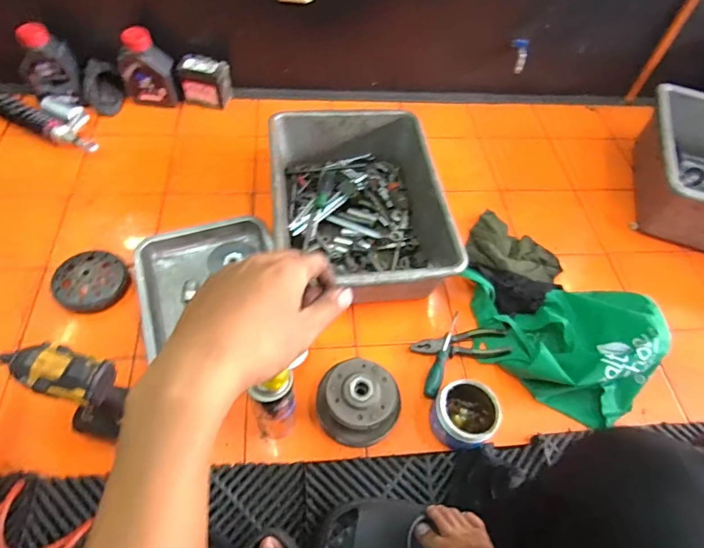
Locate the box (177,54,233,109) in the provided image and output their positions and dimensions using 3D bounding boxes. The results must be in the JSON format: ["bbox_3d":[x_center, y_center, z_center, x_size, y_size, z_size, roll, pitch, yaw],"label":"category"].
[{"bbox_3d":[-0.383,-0.498,1.168,0.125,0.112,0.072,9,56,1],"label":"box"}]

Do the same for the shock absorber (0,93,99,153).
[{"bbox_3d":[-0.757,-0.395,1.083,0.366,0.058,0.116,26,58,11],"label":"shock absorber"}]

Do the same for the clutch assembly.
[{"bbox_3d":[0.010,0.212,0.746,0.130,0.079,0.133,2,57,-4],"label":"clutch assembly"}]

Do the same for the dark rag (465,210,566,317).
[{"bbox_3d":[0.349,-0.033,0.977,0.212,0.042,0.256,-17,60,-16],"label":"dark rag"}]

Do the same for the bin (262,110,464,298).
[{"bbox_3d":[0.007,-0.138,0.945,0.327,0.160,0.463,-5,57,-8],"label":"bin"}]

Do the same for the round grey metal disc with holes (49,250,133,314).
[{"bbox_3d":[-0.505,0.013,0.853,0.137,0.029,0.129,18,54,-10],"label":"round grey metal disc with holes"}]

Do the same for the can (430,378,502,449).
[{"bbox_3d":[0.184,0.235,0.745,0.094,0.081,0.096,2,57,-4],"label":"can"}]

